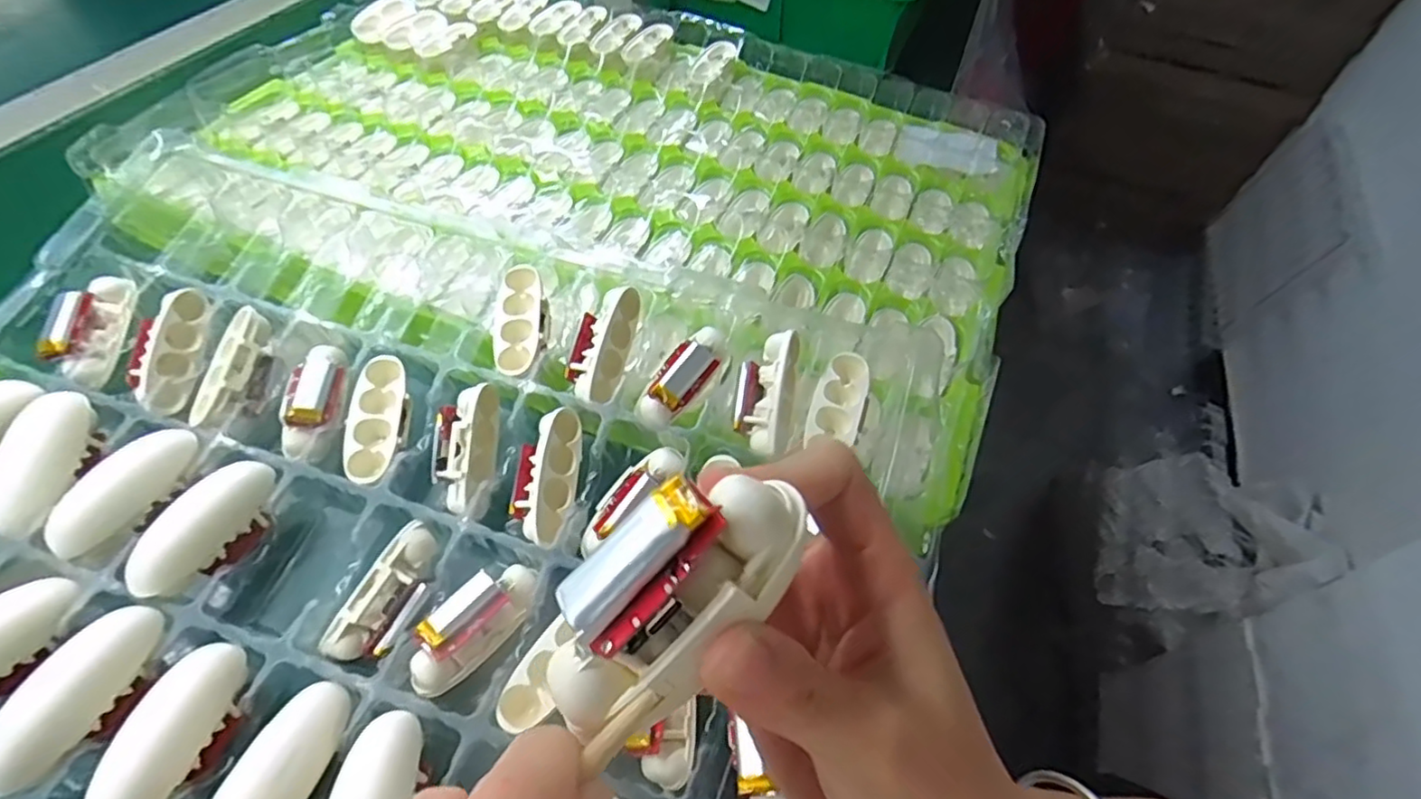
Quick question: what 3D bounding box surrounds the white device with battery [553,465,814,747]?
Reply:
[{"bbox_3d":[-0.010,0.037,0.133,0.057,0.024,0.033,-48,111,-13],"label":"white device with battery"}]

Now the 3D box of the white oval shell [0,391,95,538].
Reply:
[{"bbox_3d":[-0.306,0.028,0.295,0.019,0.022,0.064,4,69,-2],"label":"white oval shell"}]

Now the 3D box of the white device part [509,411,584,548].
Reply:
[{"bbox_3d":[-0.078,0.036,0.307,0.029,0.016,0.064,7,67,0],"label":"white device part"}]

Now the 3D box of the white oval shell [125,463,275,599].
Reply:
[{"bbox_3d":[-0.222,0.052,0.282,0.020,0.019,0.064,24,55,13],"label":"white oval shell"}]

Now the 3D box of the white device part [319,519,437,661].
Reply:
[{"bbox_3d":[-0.139,0.085,0.280,0.026,0.014,0.061,24,74,13],"label":"white device part"}]

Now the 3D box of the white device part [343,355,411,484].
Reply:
[{"bbox_3d":[-0.162,0.010,0.319,0.026,0.012,0.063,-1,67,-5],"label":"white device part"}]

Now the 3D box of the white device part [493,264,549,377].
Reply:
[{"bbox_3d":[-0.098,-0.041,0.337,0.025,0.013,0.063,-1,65,-5],"label":"white device part"}]

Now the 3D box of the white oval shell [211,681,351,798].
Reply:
[{"bbox_3d":[-0.158,0.134,0.233,0.026,0.012,0.064,18,54,9],"label":"white oval shell"}]

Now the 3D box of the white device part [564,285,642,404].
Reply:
[{"bbox_3d":[-0.054,-0.028,0.334,0.020,0.021,0.061,6,72,45],"label":"white device part"}]

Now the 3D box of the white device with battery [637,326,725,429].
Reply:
[{"bbox_3d":[-0.014,-0.013,0.321,0.021,0.015,0.061,31,70,18],"label":"white device with battery"}]

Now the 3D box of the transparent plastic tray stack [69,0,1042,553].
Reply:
[{"bbox_3d":[-0.077,-0.171,0.470,0.583,0.055,0.418,21,54,11],"label":"transparent plastic tray stack"}]

